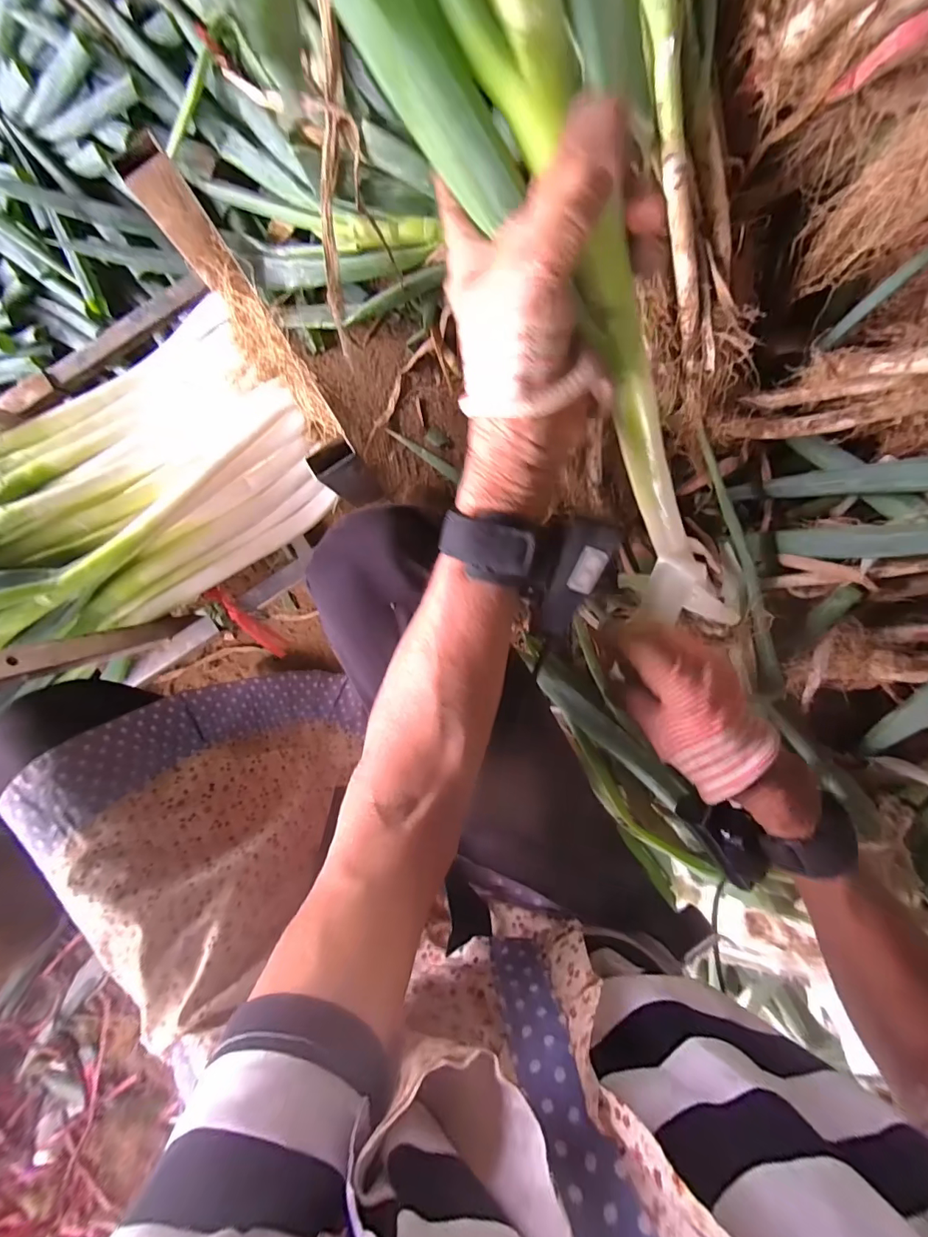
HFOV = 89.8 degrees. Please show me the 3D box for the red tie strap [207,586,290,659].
[{"bbox_3d":[-0.260,0.008,0.569,0.024,0.027,0.119,-38,119,5],"label":"red tie strap"}]

